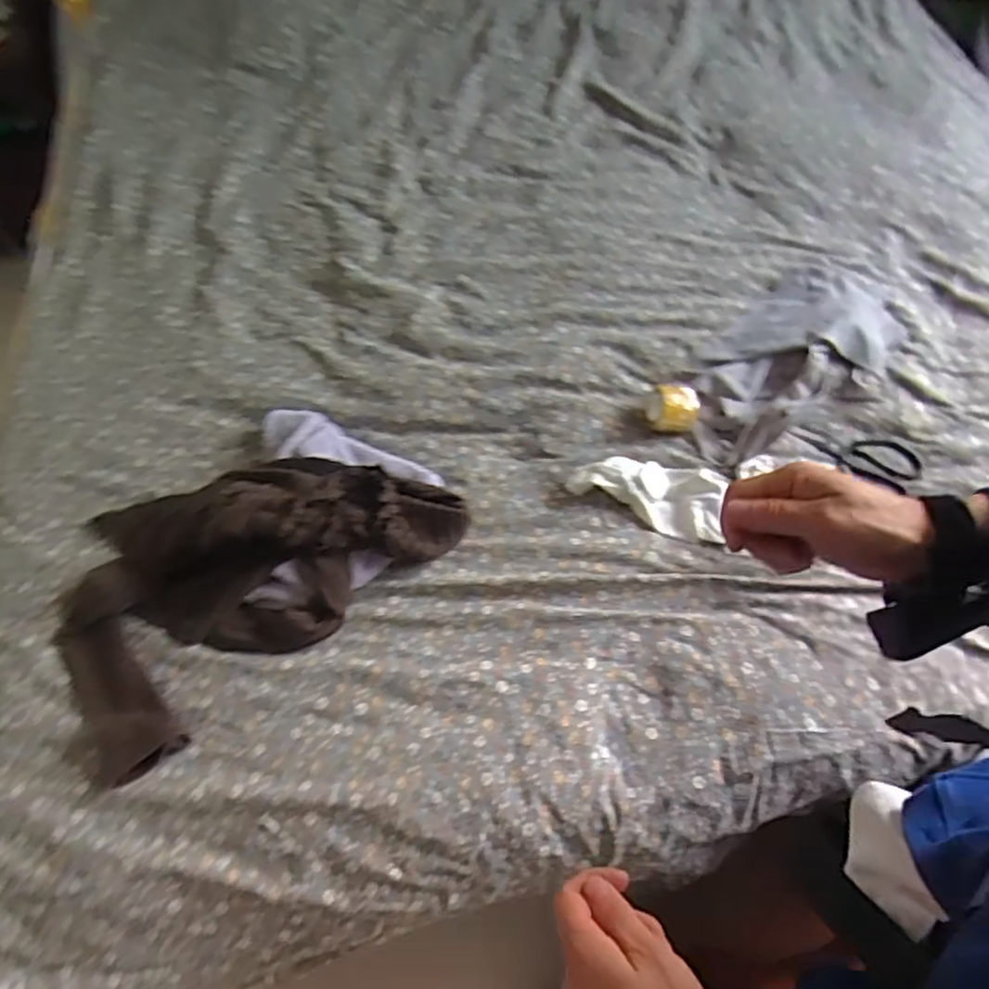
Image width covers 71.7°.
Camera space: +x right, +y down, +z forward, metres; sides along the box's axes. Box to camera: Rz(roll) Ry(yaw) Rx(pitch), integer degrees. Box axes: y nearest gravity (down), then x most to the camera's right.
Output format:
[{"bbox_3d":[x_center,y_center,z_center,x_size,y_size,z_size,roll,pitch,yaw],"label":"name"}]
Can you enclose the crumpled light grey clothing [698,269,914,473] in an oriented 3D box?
[{"bbox_3d":[0.424,-0.203,0.994,0.370,0.058,0.190,-41,65,-16],"label":"crumpled light grey clothing"}]

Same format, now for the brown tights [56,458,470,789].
[{"bbox_3d":[-0.341,0.059,0.881,0.501,0.110,0.343,-37,65,-14],"label":"brown tights"}]

